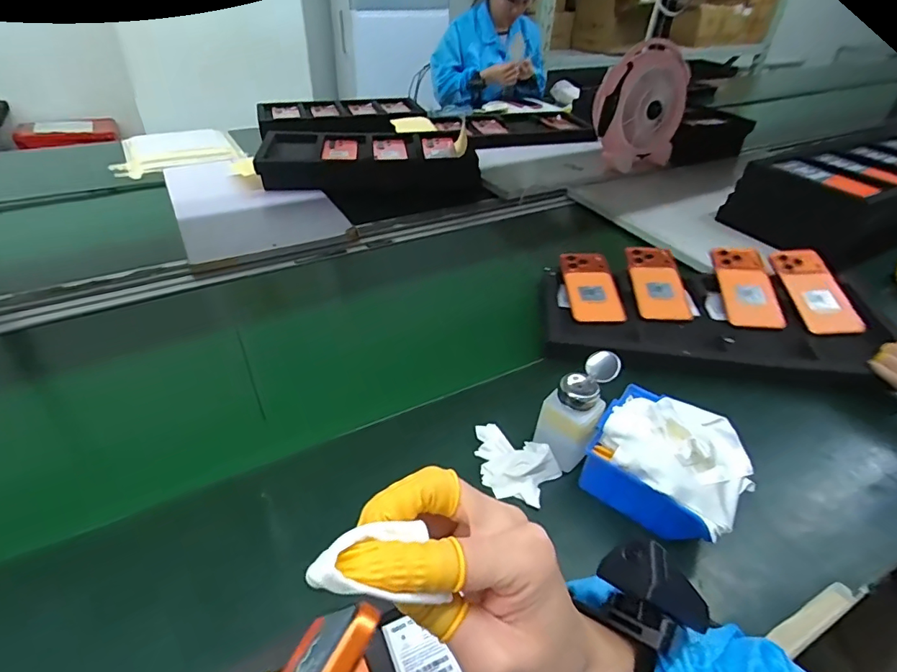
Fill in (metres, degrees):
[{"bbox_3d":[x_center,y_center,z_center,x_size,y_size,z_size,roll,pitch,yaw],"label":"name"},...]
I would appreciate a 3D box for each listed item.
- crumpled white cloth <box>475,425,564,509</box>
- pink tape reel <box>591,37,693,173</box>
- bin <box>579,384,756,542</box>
[{"bbox_3d":[0.064,0.131,0.527,0.098,0.029,0.066,26,45,27],"label":"crumpled white cloth"},{"bbox_3d":[0.452,-0.523,1.135,0.217,0.260,0.092,-9,42,-9],"label":"pink tape reel"},{"bbox_3d":[0.224,0.127,0.505,0.142,0.091,0.122,29,46,30],"label":"bin"}]

